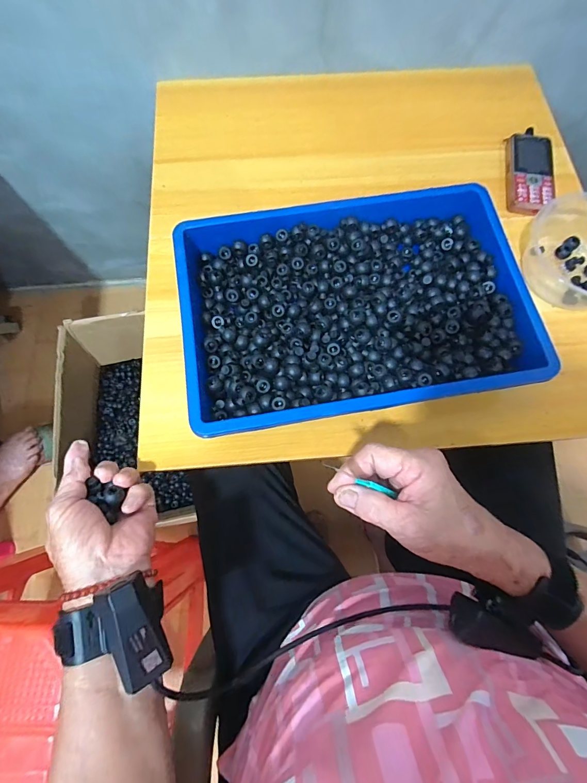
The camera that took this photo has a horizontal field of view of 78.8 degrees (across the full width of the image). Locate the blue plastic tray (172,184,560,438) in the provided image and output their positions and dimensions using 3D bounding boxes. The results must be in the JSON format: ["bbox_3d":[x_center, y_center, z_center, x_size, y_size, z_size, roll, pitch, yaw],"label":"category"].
[{"bbox_3d":[0.062,-0.105,0.409,0.363,0.061,0.269,-9,73,-3],"label":"blue plastic tray"}]

